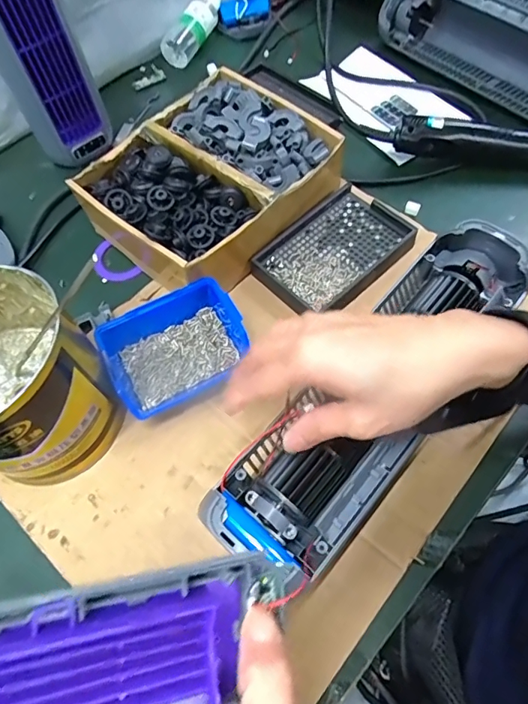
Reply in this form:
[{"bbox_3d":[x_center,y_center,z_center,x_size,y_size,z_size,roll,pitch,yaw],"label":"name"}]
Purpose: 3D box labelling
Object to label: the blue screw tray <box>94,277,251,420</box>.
[{"bbox_3d":[-0.073,-0.002,0.388,0.111,0.044,0.086,-29,64,-12],"label":"blue screw tray"}]

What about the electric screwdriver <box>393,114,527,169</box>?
[{"bbox_3d":[0.255,-0.217,0.492,0.231,0.044,0.029,4,62,5],"label":"electric screwdriver"}]

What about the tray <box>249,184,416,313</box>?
[{"bbox_3d":[0.065,-0.098,0.446,0.143,0.024,0.091,-38,66,-16],"label":"tray"}]

